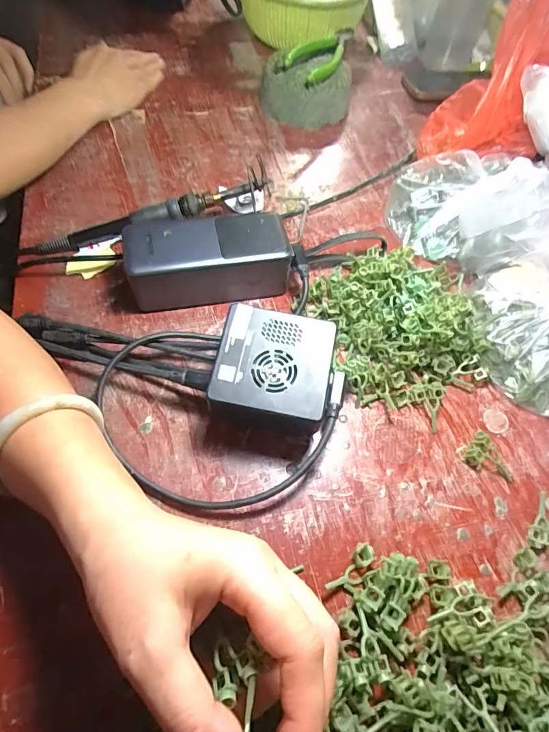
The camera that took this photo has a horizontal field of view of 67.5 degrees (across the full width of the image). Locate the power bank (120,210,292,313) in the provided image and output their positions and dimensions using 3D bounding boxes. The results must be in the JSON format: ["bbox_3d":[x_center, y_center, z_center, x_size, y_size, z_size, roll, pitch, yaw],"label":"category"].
[{"bbox_3d":[-0.054,-0.086,0.342,0.125,0.053,0.052,-9,61,-8],"label":"power bank"}]

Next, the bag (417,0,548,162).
[{"bbox_3d":[0.250,-0.287,0.371,0.082,0.249,0.109,9,53,-39],"label":"bag"}]

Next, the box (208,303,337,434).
[{"bbox_3d":[-0.001,0.009,0.289,0.075,0.059,0.071,10,60,2],"label":"box"}]

